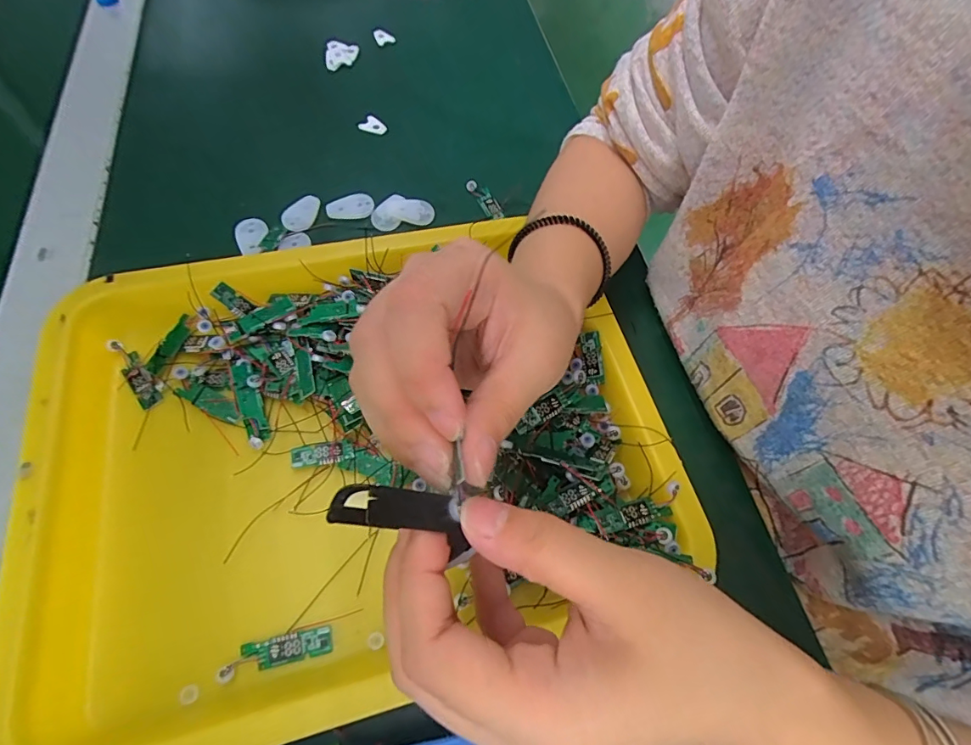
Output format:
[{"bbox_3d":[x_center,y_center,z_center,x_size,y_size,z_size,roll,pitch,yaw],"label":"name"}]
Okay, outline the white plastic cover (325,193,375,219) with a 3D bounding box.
[{"bbox_3d":[-0.105,-0.129,0.369,0.036,0.006,0.017,-16,64,-12],"label":"white plastic cover"}]

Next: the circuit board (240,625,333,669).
[{"bbox_3d":[-0.097,0.134,0.233,0.042,0.004,0.013,-9,63,-9],"label":"circuit board"}]

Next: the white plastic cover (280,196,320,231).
[{"bbox_3d":[-0.140,-0.123,0.364,0.022,0.004,0.037,19,62,7],"label":"white plastic cover"}]

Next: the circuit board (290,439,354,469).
[{"bbox_3d":[-0.095,0.046,0.275,0.035,0.004,0.014,-9,63,-9],"label":"circuit board"}]

